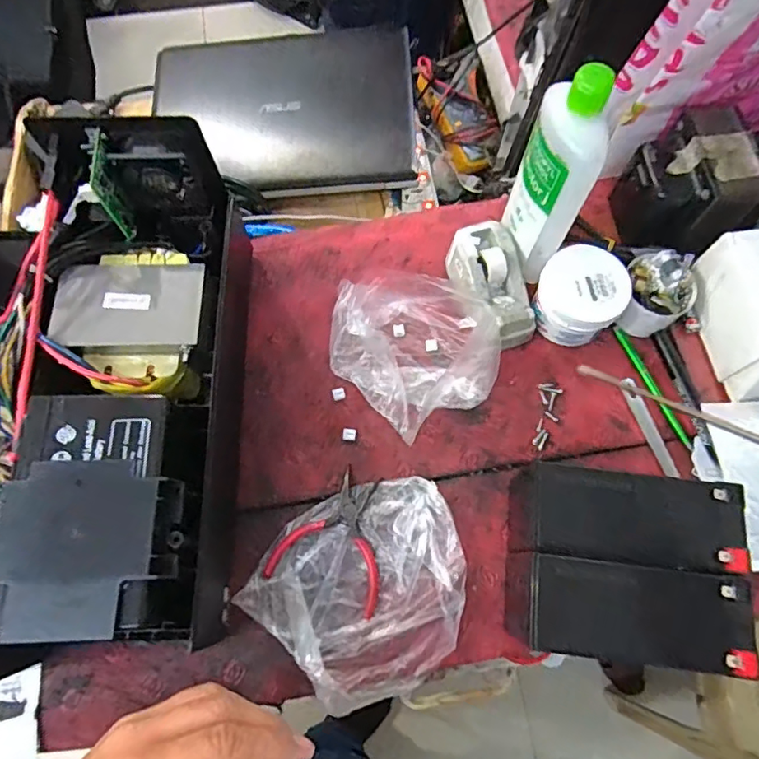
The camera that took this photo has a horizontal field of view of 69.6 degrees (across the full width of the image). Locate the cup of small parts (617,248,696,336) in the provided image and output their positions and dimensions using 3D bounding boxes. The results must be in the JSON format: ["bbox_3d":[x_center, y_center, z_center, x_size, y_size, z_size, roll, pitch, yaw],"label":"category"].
[{"bbox_3d":[0.255,-0.079,0.509,0.067,0.068,0.063,0,71,0],"label":"cup of small parts"}]

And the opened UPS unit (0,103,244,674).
[{"bbox_3d":[-0.268,0.020,0.428,0.306,0.176,0.365,-5,71,-2],"label":"opened UPS unit"}]

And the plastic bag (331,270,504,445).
[{"bbox_3d":[0.031,-0.040,0.505,0.147,0.055,0.161,-26,73,-9],"label":"plastic bag"}]

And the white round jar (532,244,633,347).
[{"bbox_3d":[0.186,-0.077,0.516,0.075,0.060,0.073,0,71,0],"label":"white round jar"}]

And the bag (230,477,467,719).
[{"bbox_3d":[-0.005,0.165,0.450,0.158,0.028,0.173,40,75,12],"label":"bag"}]

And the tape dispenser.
[{"bbox_3d":[0.110,-0.091,0.526,0.063,0.050,0.119,-22,73,-8],"label":"tape dispenser"}]

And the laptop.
[{"bbox_3d":[-0.111,-0.334,0.681,0.310,0.027,0.255,-9,71,-3],"label":"laptop"}]

